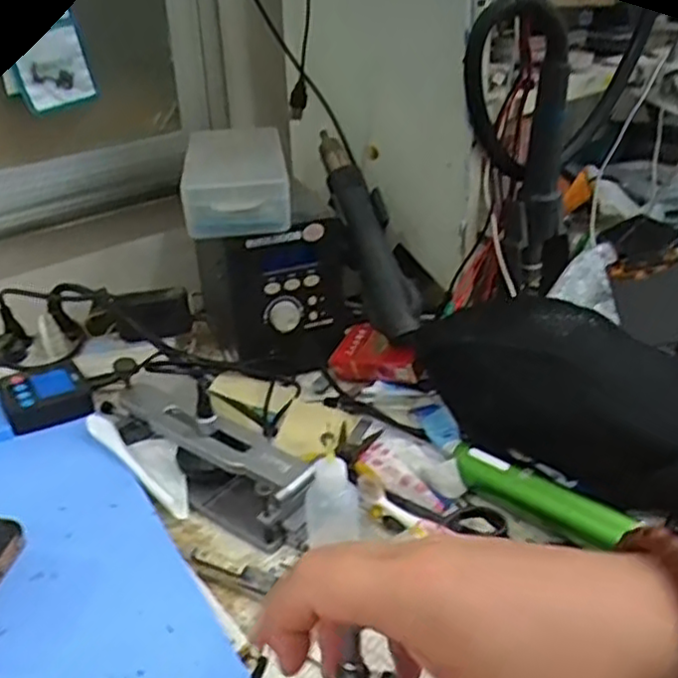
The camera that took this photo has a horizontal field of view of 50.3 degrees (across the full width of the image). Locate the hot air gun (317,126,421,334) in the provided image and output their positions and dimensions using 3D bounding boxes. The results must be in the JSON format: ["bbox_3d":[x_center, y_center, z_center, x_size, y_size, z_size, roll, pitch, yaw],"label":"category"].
[{"bbox_3d":[0.024,-0.109,0.693,0.041,0.035,0.240,-10,66,-21],"label":"hot air gun"}]

